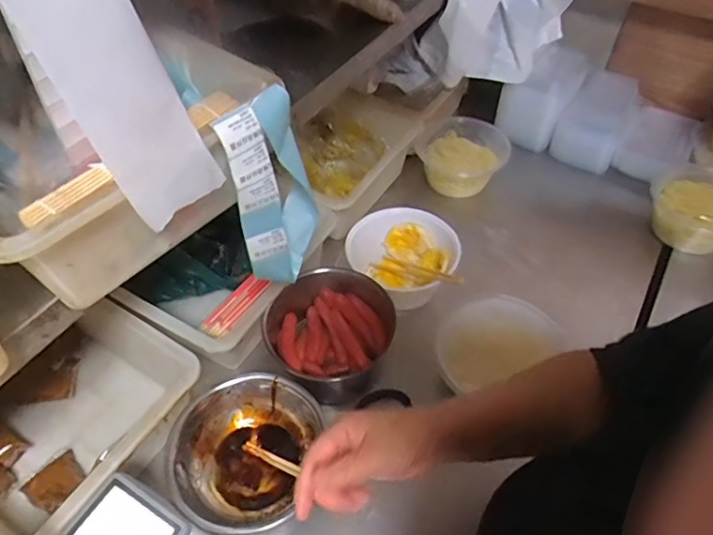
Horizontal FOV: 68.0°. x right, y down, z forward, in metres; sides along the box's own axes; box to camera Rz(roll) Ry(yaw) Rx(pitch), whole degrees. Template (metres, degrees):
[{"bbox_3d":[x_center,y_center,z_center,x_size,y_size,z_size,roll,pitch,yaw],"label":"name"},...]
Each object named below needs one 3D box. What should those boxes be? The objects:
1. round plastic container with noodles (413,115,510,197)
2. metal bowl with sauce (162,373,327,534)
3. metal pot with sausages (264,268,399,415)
[{"bbox_3d":[0.198,-0.216,0.976,0.139,0.088,0.152,0,50,0],"label":"round plastic container with noodles"},{"bbox_3d":[-0.141,0.223,0.639,0.155,0.070,0.182,12,51,10],"label":"metal bowl with sauce"},{"bbox_3d":[-0.047,0.086,0.732,0.177,0.086,0.172,0,50,0],"label":"metal pot with sausages"}]

